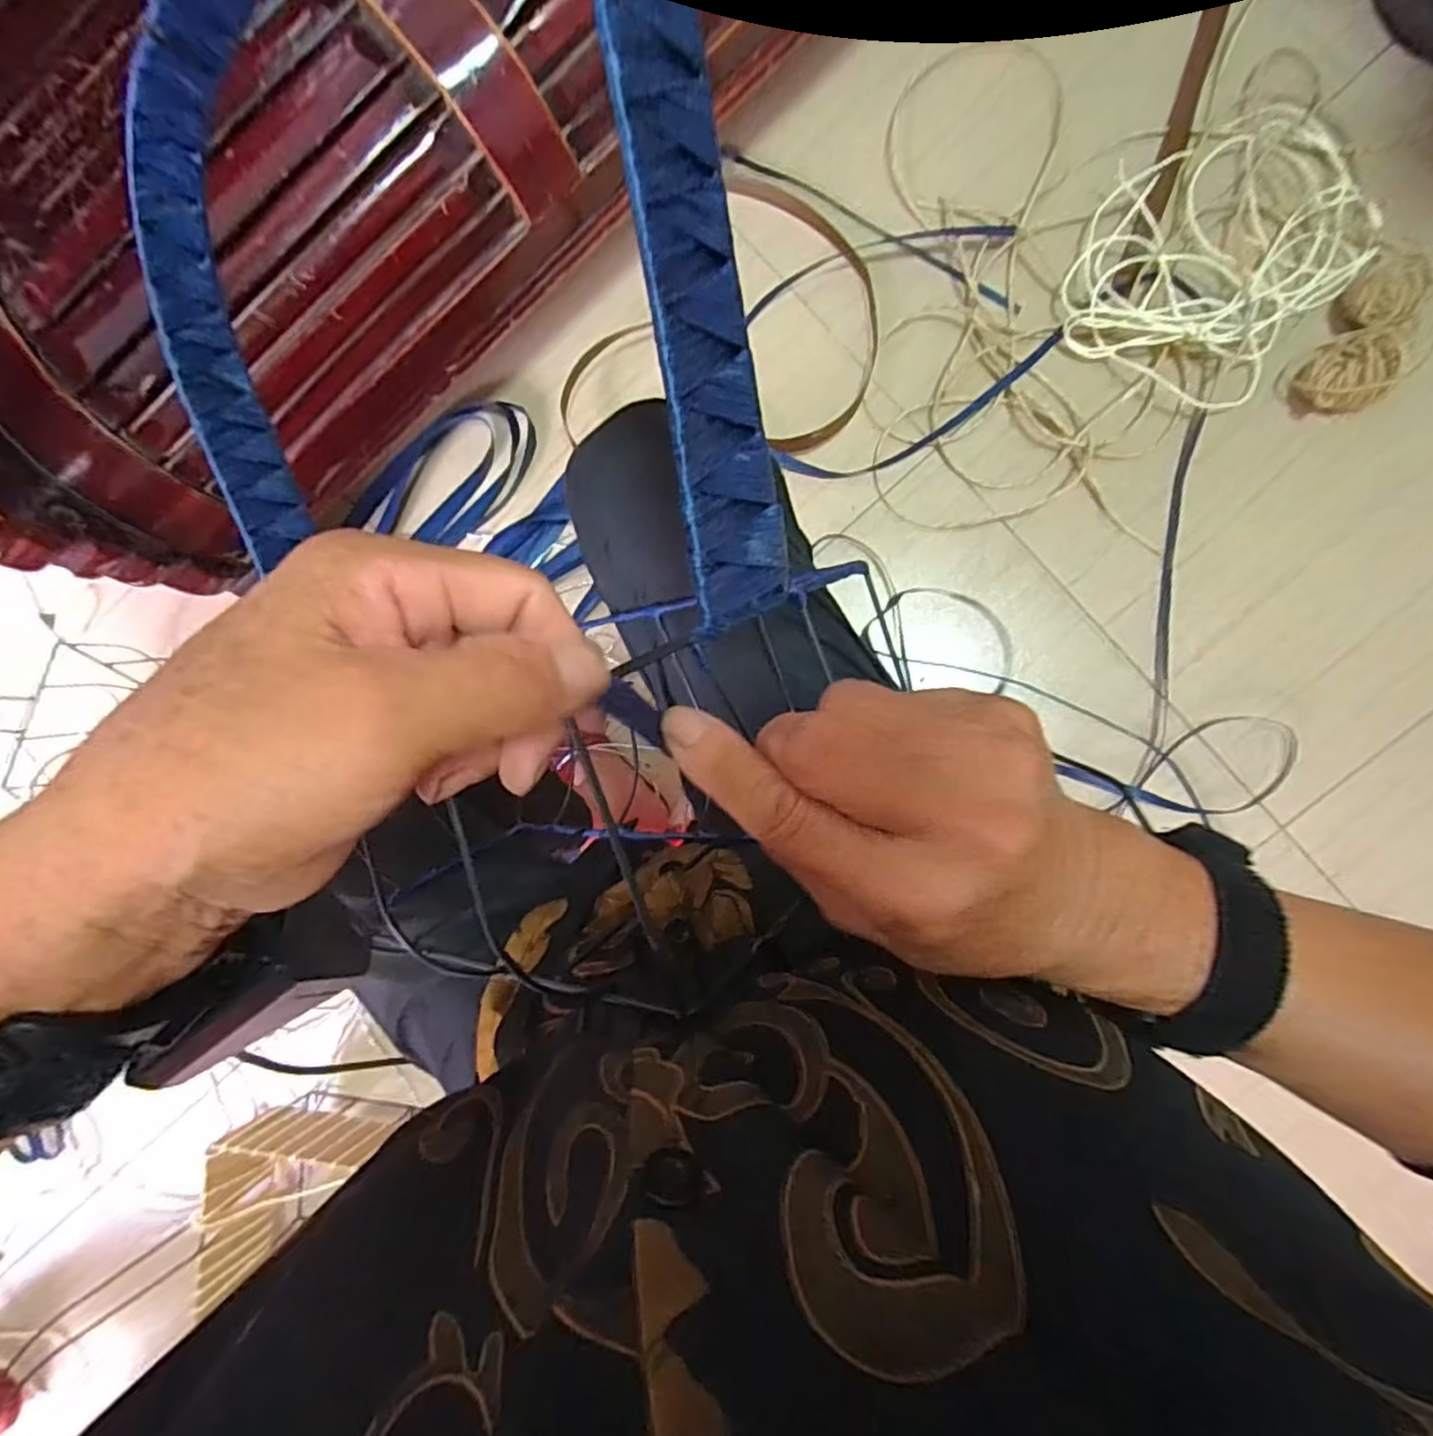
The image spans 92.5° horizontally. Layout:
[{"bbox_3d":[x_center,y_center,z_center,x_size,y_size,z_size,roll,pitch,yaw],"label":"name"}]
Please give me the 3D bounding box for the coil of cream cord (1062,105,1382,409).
[{"bbox_3d":[0.575,-0.533,0.777,0.259,0.041,0.334,40,95,3],"label":"coil of cream cord"}]

